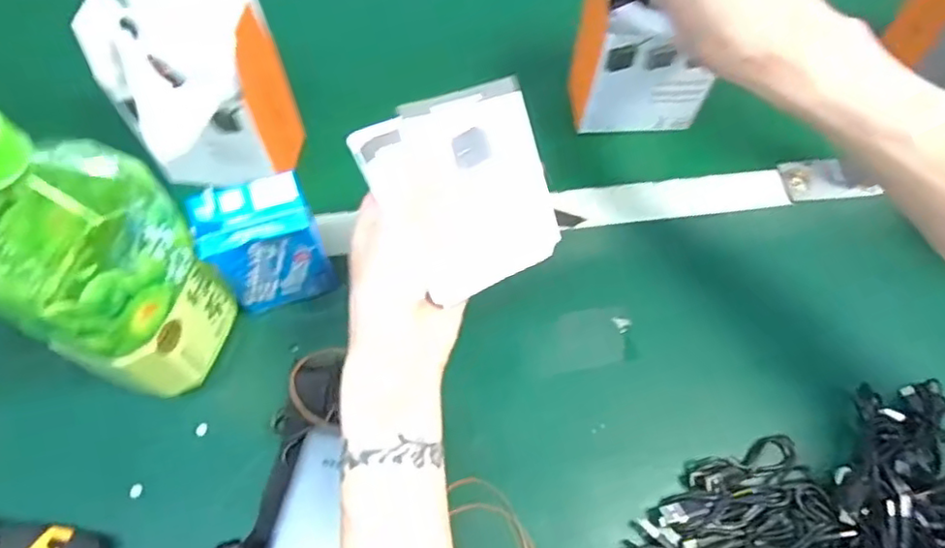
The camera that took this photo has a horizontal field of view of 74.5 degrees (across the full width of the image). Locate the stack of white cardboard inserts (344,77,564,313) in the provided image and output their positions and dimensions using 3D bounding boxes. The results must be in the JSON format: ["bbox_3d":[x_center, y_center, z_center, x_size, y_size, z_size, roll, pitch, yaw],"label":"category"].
[{"bbox_3d":[-0.003,-0.050,0.354,0.097,0.008,0.111,-26,86,-8],"label":"stack of white cardboard inserts"}]

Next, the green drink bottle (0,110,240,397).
[{"bbox_3d":[-0.206,-0.007,0.338,0.079,0.211,0.086,16,63,7],"label":"green drink bottle"}]

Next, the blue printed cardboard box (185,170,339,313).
[{"bbox_3d":[-0.132,-0.015,0.410,0.069,0.105,0.039,-20,65,-12],"label":"blue printed cardboard box"}]

